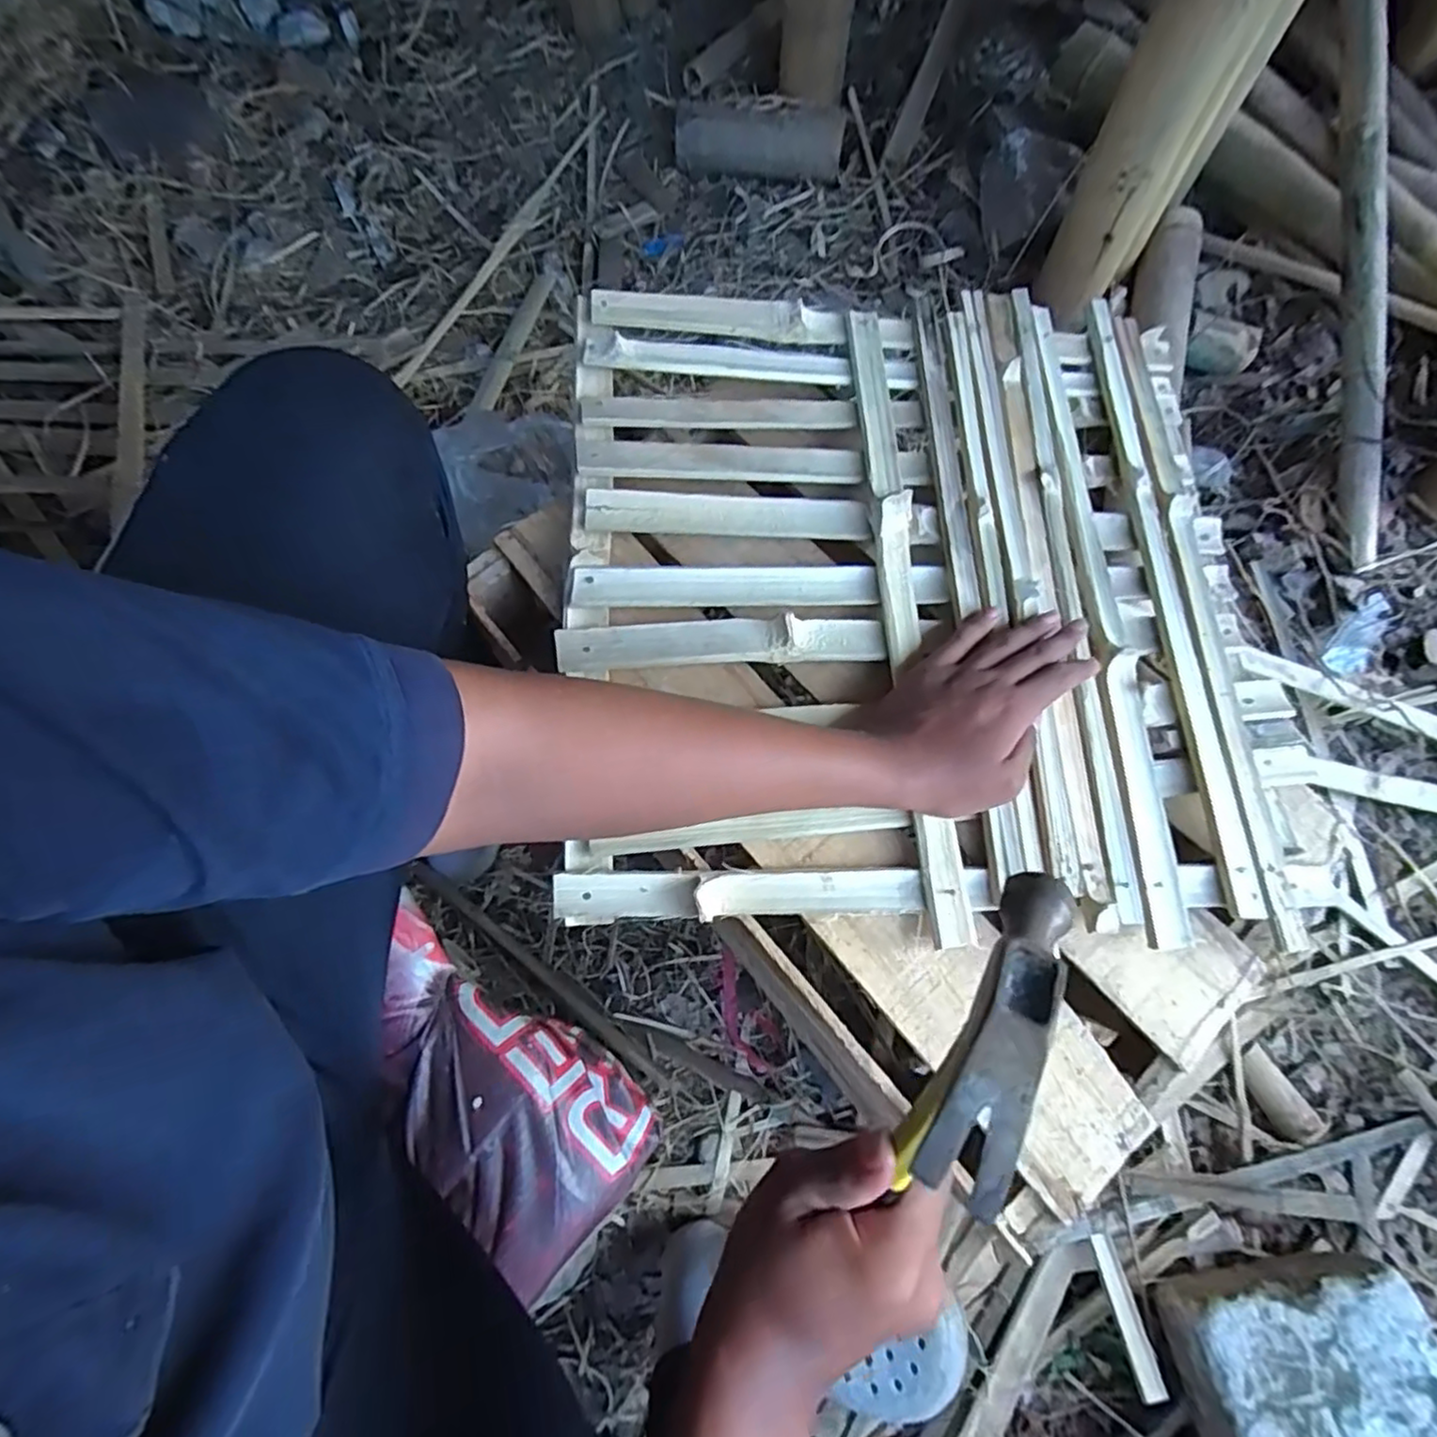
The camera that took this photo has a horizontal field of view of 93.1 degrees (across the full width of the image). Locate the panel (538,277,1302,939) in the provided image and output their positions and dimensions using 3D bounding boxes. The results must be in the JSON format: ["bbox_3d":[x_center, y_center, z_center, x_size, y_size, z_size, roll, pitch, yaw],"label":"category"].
[{"bbox_3d":[0.141,-0.102,0.504,0.485,0.040,0.492,-2,74,0],"label":"panel"}]

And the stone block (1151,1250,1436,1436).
[{"bbox_3d":[0.525,0.602,0.598,0.204,0.118,0.188,-10,71,-3],"label":"stone block"}]

